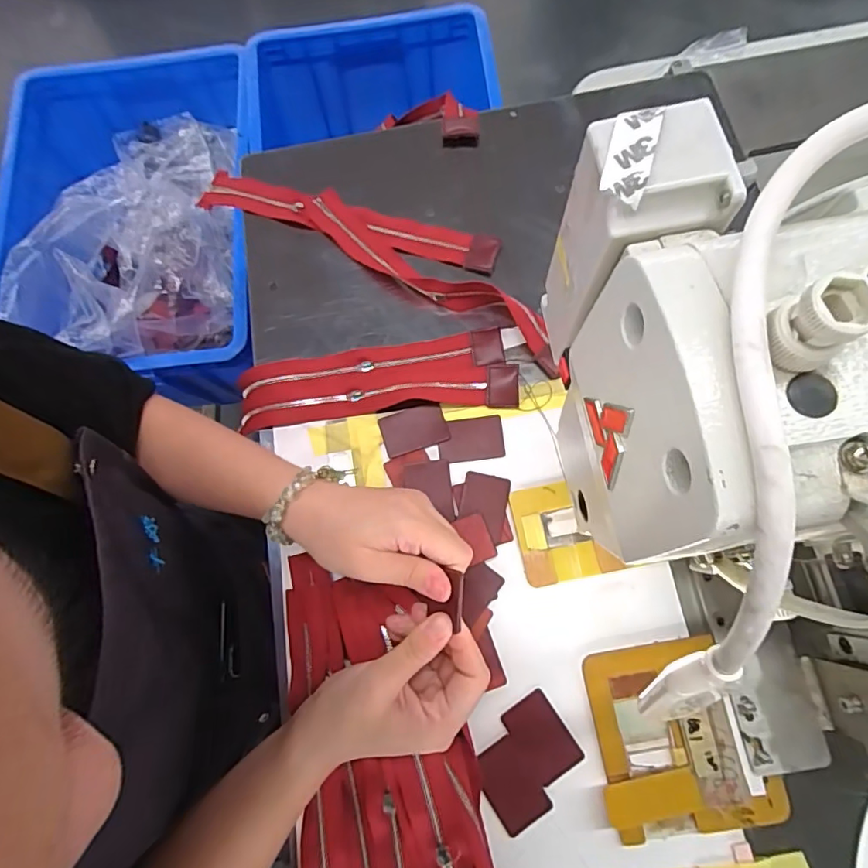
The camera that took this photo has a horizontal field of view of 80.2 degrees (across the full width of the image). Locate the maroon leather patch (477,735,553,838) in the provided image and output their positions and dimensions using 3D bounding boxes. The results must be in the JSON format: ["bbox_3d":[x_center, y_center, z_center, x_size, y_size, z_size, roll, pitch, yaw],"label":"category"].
[{"bbox_3d":[0.052,0.239,0.349,0.035,0.004,0.052,-34,76,-5],"label":"maroon leather patch"}]

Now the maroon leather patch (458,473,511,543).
[{"bbox_3d":[0.038,0.054,0.393,0.035,0.004,0.047,12,76,6],"label":"maroon leather patch"}]

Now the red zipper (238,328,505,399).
[{"bbox_3d":[-0.056,-0.058,0.435,0.223,0.012,0.029,-7,76,2],"label":"red zipper"}]

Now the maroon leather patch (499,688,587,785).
[{"bbox_3d":[0.074,0.208,0.355,0.035,0.004,0.051,-34,77,-4],"label":"maroon leather patch"}]

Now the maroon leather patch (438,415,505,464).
[{"bbox_3d":[0.030,0.004,0.414,0.051,0.004,0.035,-8,72,0],"label":"maroon leather patch"}]

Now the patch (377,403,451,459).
[{"bbox_3d":[-0.016,-0.004,0.415,0.052,0.004,0.035,-18,75,0],"label":"patch"}]

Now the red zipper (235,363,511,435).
[{"bbox_3d":[-0.048,-0.029,0.425,0.230,0.010,0.034,-5,82,3],"label":"red zipper"}]

